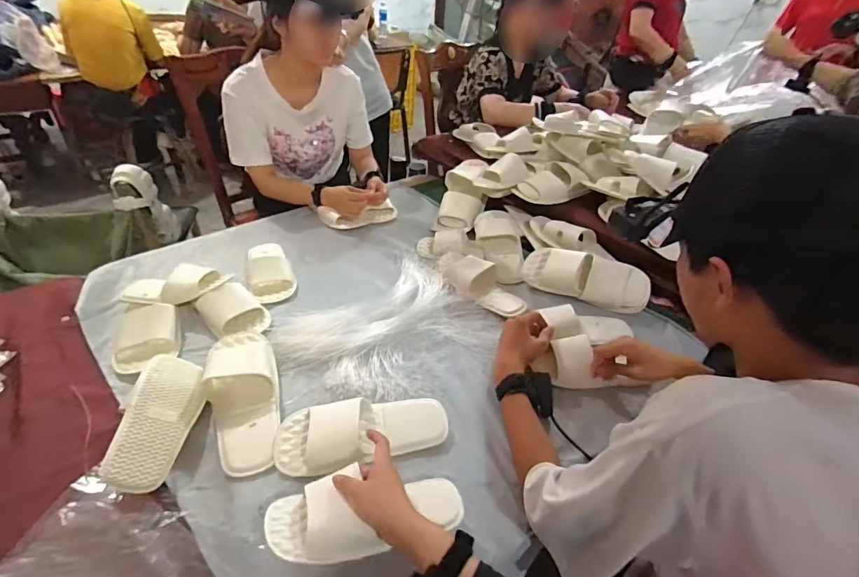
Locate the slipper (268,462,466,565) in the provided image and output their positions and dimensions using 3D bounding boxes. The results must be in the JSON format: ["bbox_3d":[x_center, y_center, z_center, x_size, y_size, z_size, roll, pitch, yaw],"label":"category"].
[{"bbox_3d":[-0.073,0.272,0.530,0.228,0.063,0.102,-1,38,-18],"label":"slipper"}]

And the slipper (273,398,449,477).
[{"bbox_3d":[-0.097,0.205,0.652,0.249,0.060,0.099,-3,39,-17],"label":"slipper"}]

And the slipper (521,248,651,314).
[{"bbox_3d":[0.329,-0.024,0.930,0.259,0.077,0.104,18,74,17],"label":"slipper"}]

